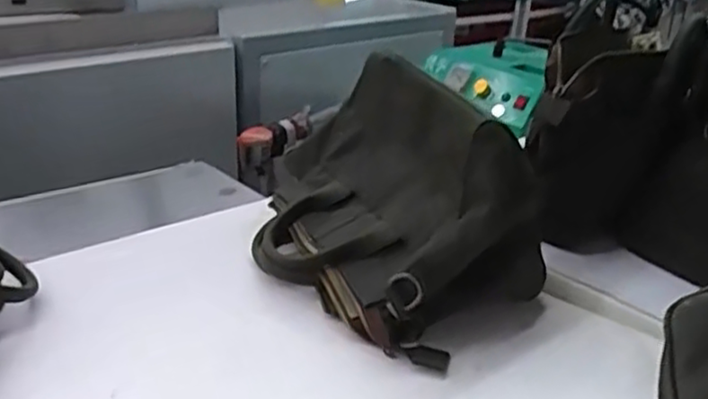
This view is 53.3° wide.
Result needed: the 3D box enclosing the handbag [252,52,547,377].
[{"bbox_3d":[0.008,-0.011,0.673,0.165,0.181,0.300,-18,31,-38],"label":"handbag"}]

